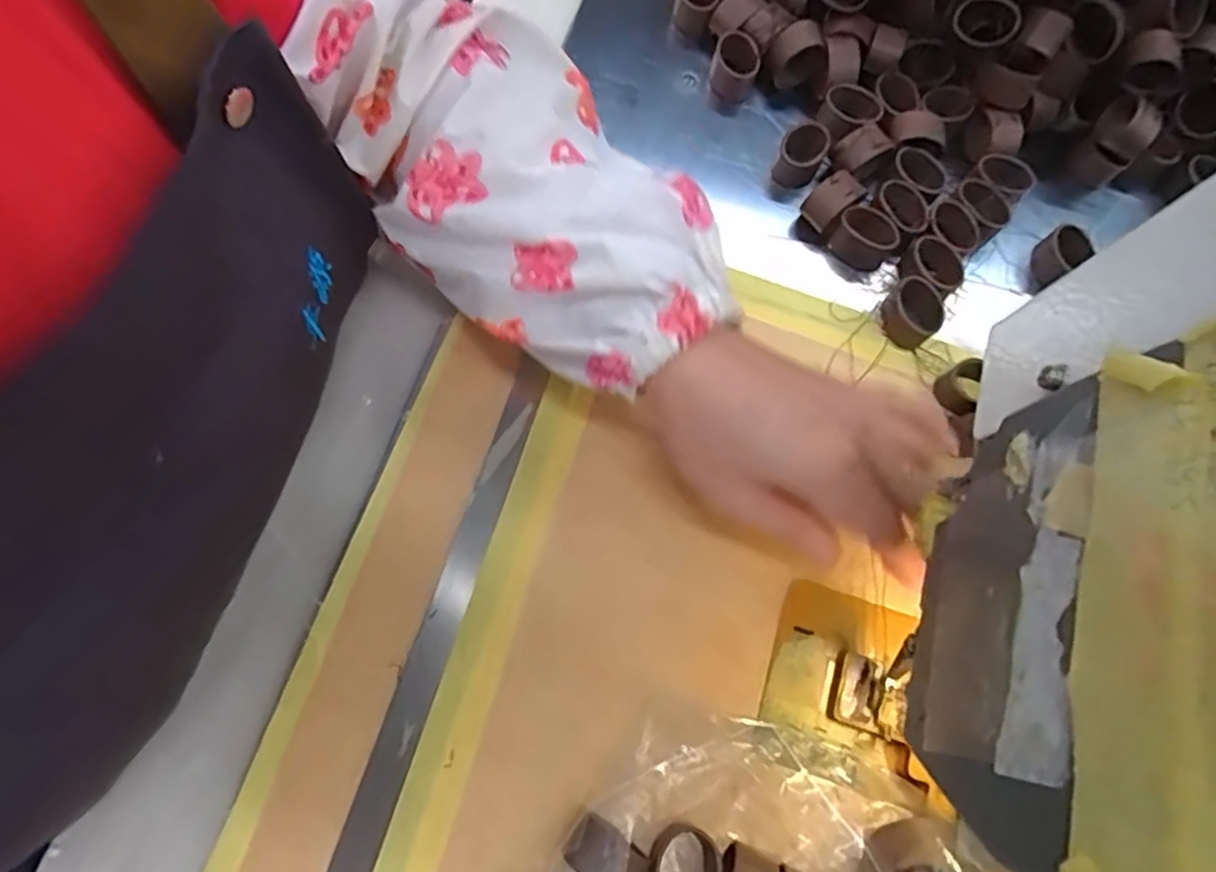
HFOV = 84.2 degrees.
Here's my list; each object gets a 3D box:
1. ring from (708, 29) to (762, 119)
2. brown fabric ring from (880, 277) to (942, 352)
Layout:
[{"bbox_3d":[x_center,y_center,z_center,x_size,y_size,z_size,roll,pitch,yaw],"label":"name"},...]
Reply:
[{"bbox_3d":[0.071,-0.207,0.381,0.025,0.019,0.040,16,73,-1],"label":"ring"},{"bbox_3d":[0.157,-0.064,0.346,0.029,0.016,0.028,2,74,-5],"label":"brown fabric ring"}]

